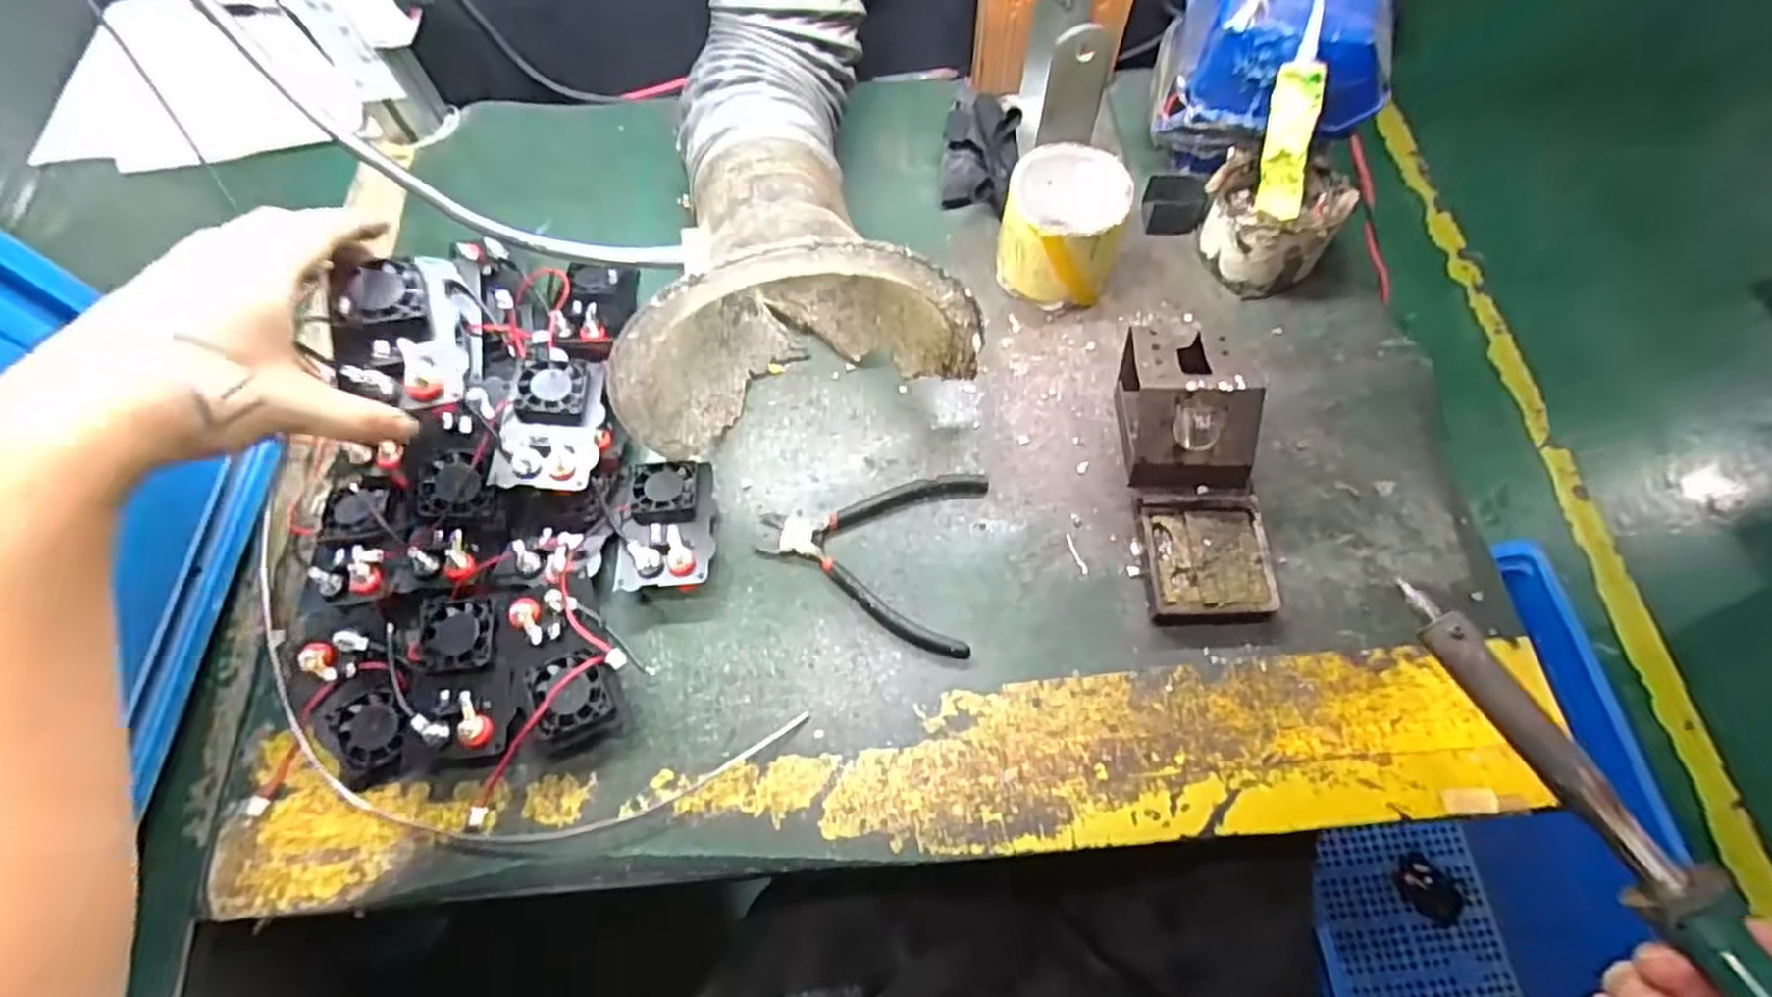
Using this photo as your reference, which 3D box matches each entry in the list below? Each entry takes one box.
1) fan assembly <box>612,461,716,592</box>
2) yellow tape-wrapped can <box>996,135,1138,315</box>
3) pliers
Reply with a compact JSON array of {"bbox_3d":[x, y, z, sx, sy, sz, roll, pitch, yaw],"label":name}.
[{"bbox_3d":[-0.138,0.015,0.474,0.057,0.027,0.085,-6,66,-1],"label":"fan assembly"},{"bbox_3d":[0.122,-0.192,0.525,0.078,0.089,0.083,-1,66,2],"label":"yellow tape-wrapped can"},{"bbox_3d":[-0.011,0.029,0.470,0.136,0.014,0.115,9,66,6],"label":"pliers"}]

